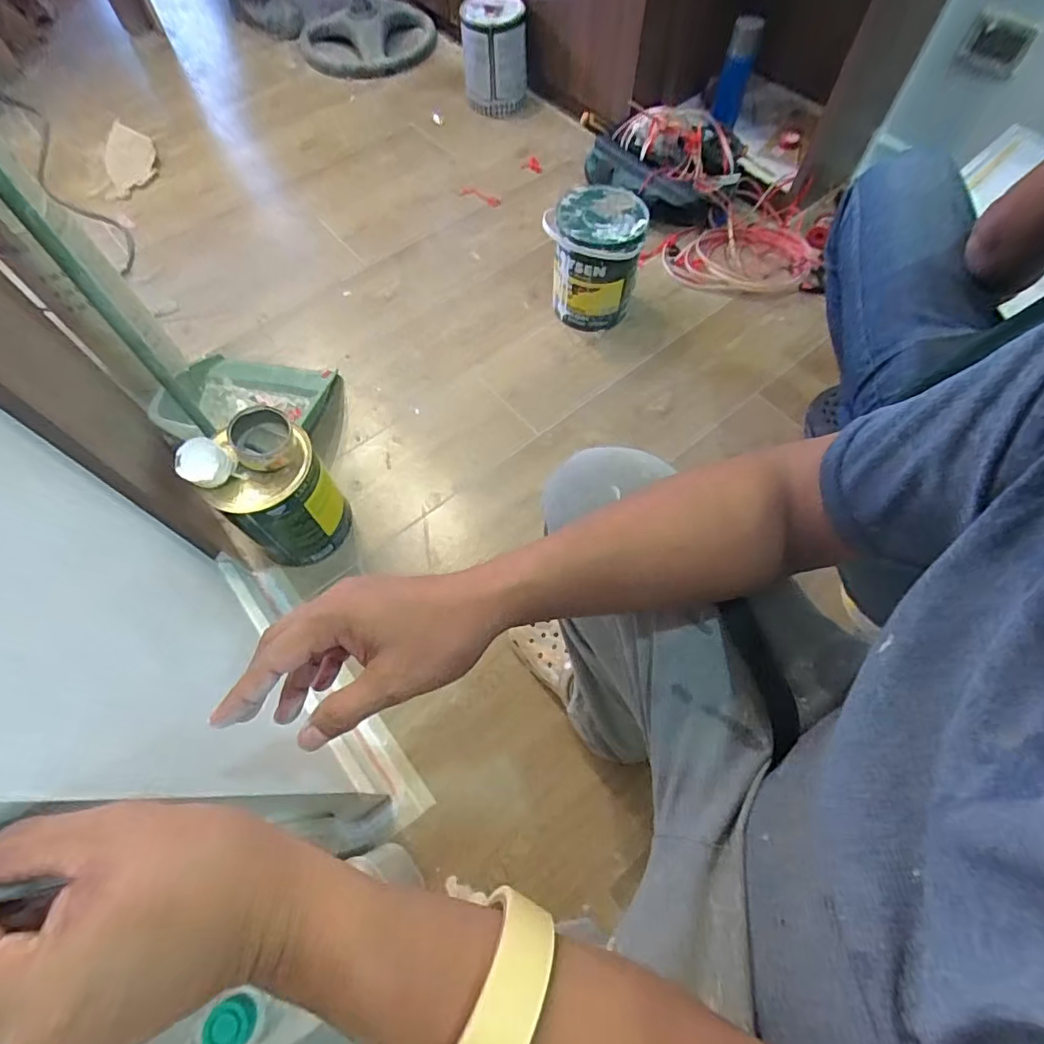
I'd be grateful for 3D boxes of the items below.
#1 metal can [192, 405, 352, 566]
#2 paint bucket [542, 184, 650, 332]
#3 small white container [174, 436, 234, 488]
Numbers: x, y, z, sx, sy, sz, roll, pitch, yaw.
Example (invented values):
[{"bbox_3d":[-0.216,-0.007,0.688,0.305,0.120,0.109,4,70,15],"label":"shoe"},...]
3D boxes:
[{"bbox_3d":[-0.376,-0.040,0.857,0.146,0.233,0.154,0,64,0],"label":"metal can"},{"bbox_3d":[0.140,-0.523,1.099,0.178,0.237,0.171,0,64,0],"label":"paint bucket"},{"bbox_3d":[-0.442,-0.080,0.763,0.062,0.045,0.063,0,64,0],"label":"small white container"}]

